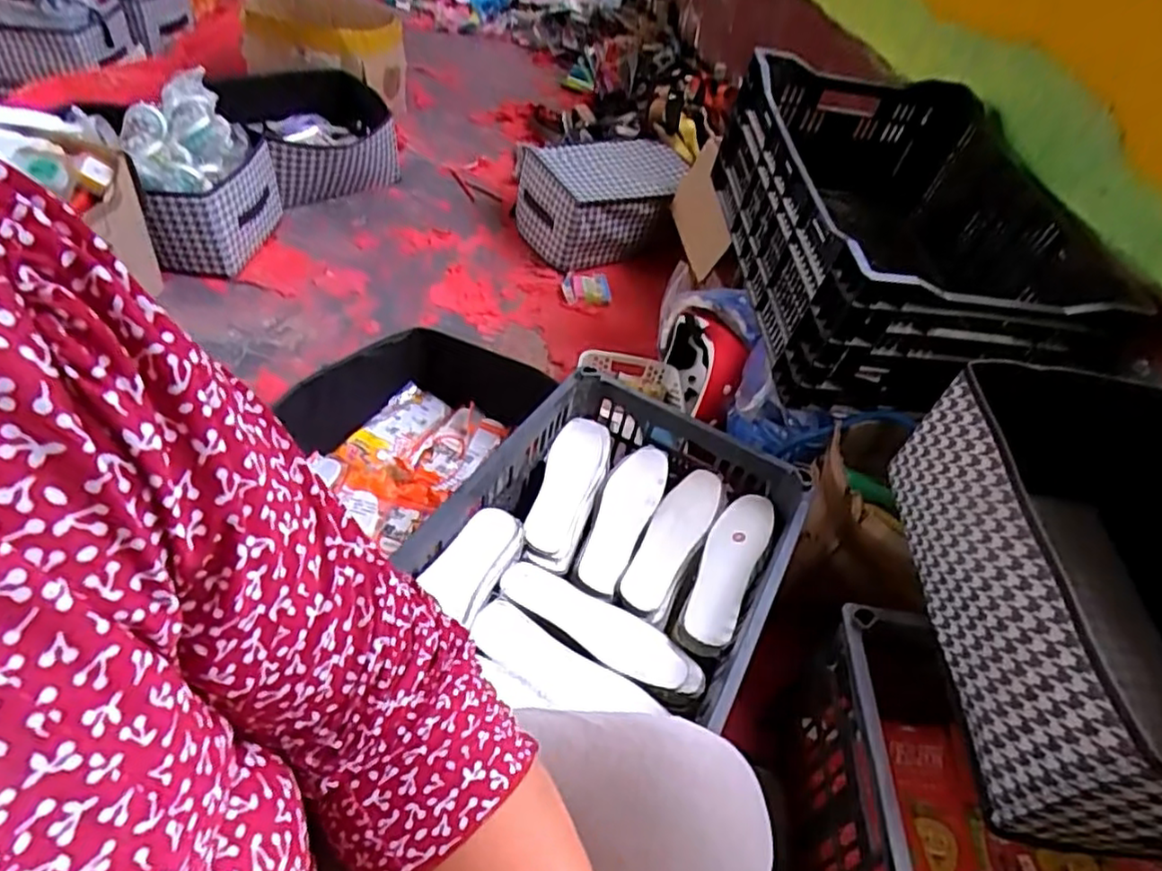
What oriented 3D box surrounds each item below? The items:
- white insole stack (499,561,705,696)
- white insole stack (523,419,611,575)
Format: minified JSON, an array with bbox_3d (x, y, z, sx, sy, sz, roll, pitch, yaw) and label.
[{"bbox_3d":[0.022,0.205,0.736,0.234,0.026,0.067,25,46,17],"label":"white insole stack"},{"bbox_3d":[-0.014,0.068,0.865,0.082,0.043,0.240,11,44,3],"label":"white insole stack"}]

